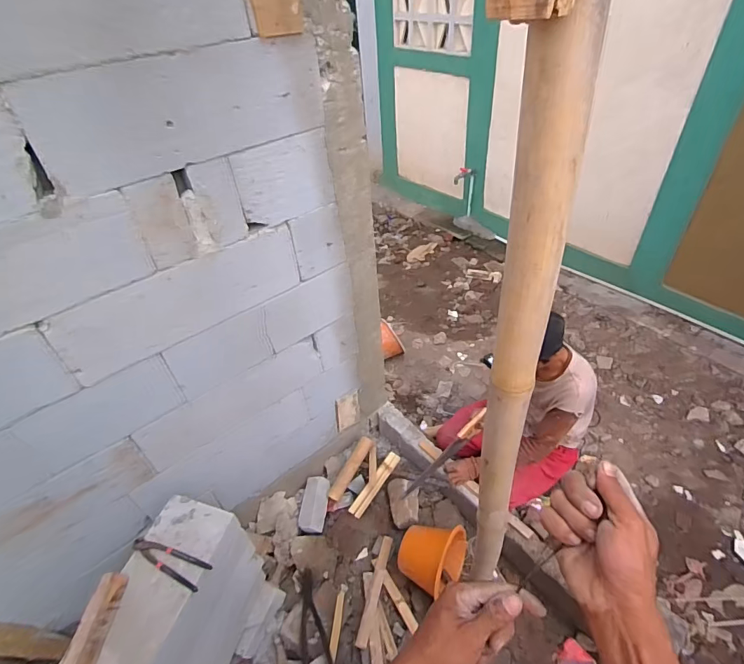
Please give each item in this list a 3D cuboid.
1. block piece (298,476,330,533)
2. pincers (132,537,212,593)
[{"bbox_3d":[-0.228,0.673,1.670,0.105,0.043,0.205,0,55,7],"label":"block piece"},{"bbox_3d":[-0.504,0.565,1.049,0.224,0.019,0.064,11,44,18],"label":"pincers"}]

